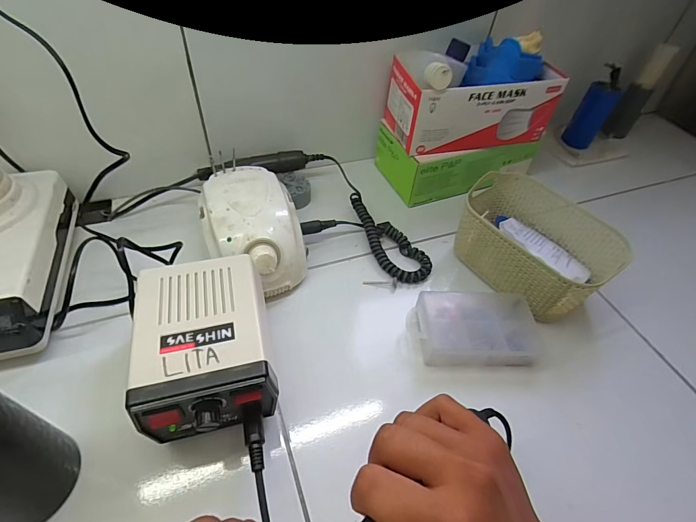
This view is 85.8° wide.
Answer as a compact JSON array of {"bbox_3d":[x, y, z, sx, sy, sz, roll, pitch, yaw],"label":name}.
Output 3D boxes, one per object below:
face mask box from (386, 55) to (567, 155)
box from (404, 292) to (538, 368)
[{"bbox_3d":[0.163,-0.214,0.498,0.207,0.096,0.092,-7,50,-13],"label":"face mask box"},{"bbox_3d":[0.132,0.070,0.391,0.131,0.034,0.072,1,49,-5],"label":"box"}]

